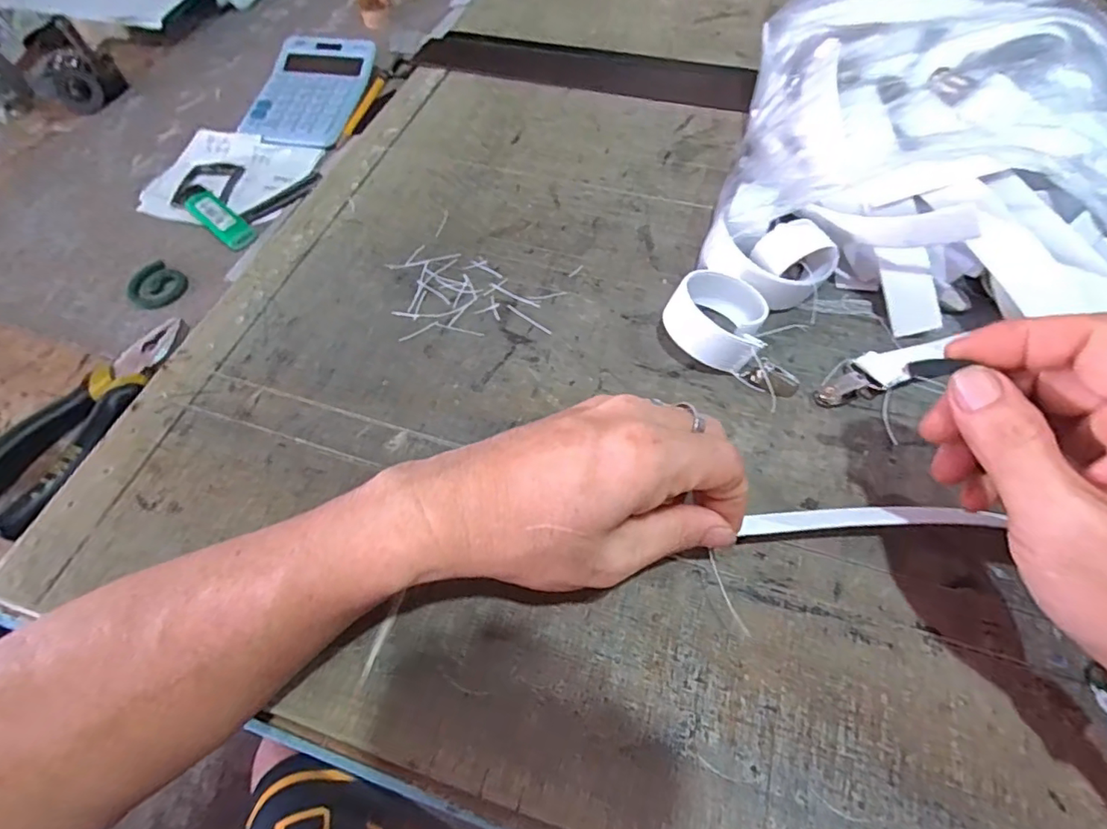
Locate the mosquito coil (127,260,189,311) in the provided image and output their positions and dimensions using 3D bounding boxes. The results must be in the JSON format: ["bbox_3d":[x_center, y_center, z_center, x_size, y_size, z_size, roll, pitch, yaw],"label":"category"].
[{"bbox_3d":[-0.297,-0.096,0.412,0.042,0.008,0.038,23,63,18],"label":"mosquito coil"}]

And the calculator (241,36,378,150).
[{"bbox_3d":[-0.229,-0.308,0.514,0.094,0.025,0.137,7,60,9],"label":"calculator"}]

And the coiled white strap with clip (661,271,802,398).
[{"bbox_3d":[0.107,-0.051,0.322,0.081,0.036,0.048,19,62,16],"label":"coiled white strap with clip"}]

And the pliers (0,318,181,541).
[{"bbox_3d":[-0.289,0.001,0.342,0.063,0.017,0.152,16,61,14],"label":"pliers"}]

